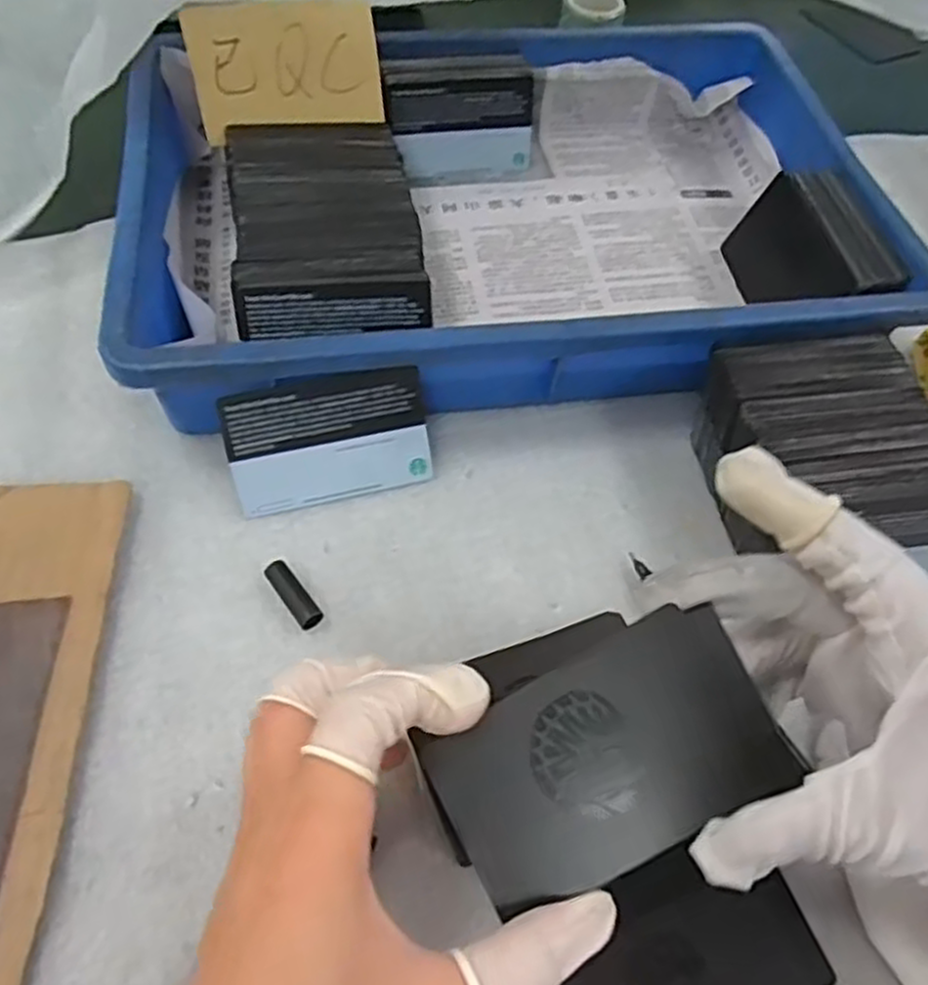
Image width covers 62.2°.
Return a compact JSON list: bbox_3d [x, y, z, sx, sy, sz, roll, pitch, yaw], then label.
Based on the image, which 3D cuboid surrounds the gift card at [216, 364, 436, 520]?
[{"bbox_3d":[-0.058,-0.022,0.333,0.084,0.055,0.004,-12,22,-12],"label":"gift card"}]

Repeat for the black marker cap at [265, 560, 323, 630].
[{"bbox_3d":[-0.069,0.042,0.312,0.010,0.009,0.032,-32,66,-23],"label":"black marker cap"}]

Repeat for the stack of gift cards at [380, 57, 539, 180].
[{"bbox_3d":[-0.001,-0.221,0.454,0.085,0.062,0.009,-7,38,-5],"label":"stack of gift cards"}]

